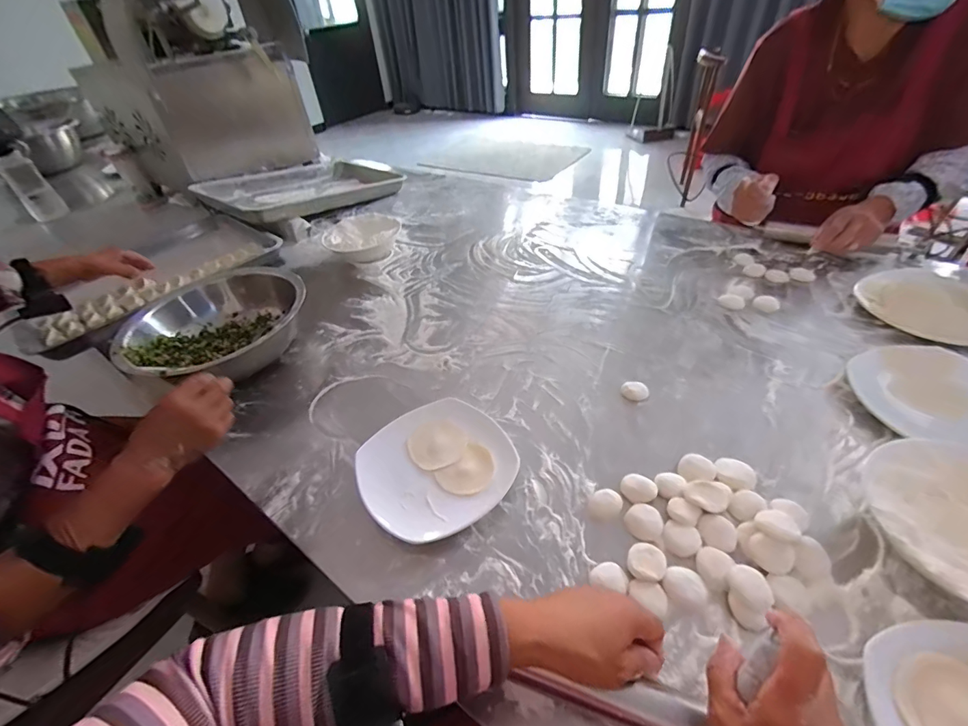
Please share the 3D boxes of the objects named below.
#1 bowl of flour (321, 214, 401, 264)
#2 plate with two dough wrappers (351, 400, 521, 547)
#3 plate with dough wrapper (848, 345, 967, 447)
[{"bbox_3d":[-0.277,-0.281,0.977,0.161,0.062,0.154,-4,43,4],"label":"bowl of flour"},{"bbox_3d":[-0.060,0.124,0.517,0.171,0.031,0.176,-31,47,-23],"label":"plate with two dough wrappers"},{"bbox_3d":[0.554,0.041,0.514,0.146,0.027,0.177,-15,38,11],"label":"plate with dough wrapper"}]

